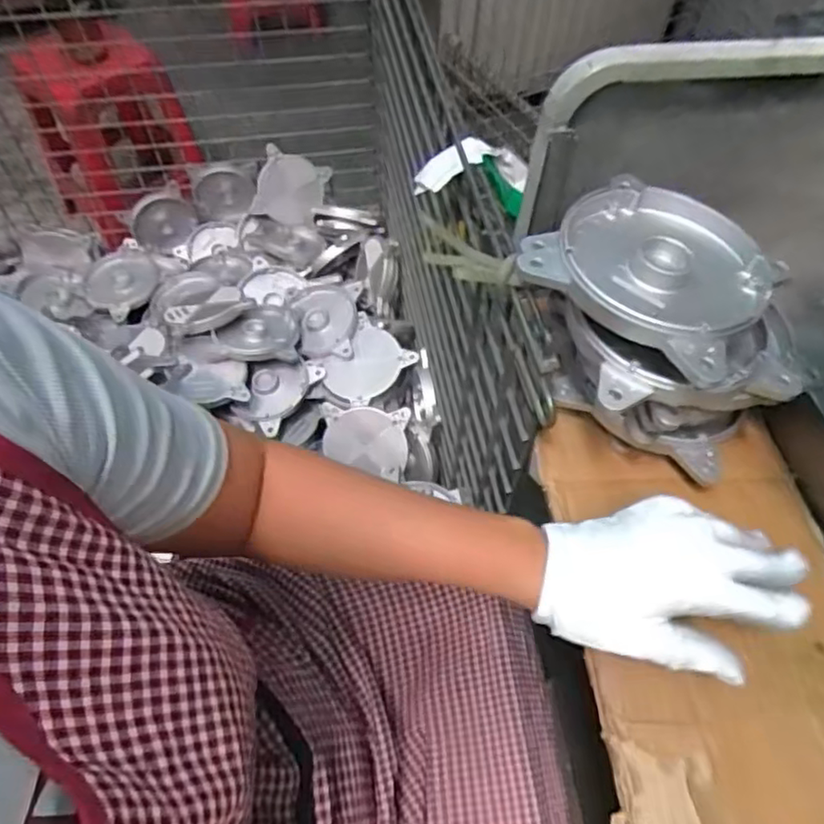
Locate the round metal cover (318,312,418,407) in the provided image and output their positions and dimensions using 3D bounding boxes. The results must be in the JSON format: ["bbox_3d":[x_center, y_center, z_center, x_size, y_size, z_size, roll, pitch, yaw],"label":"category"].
[{"bbox_3d":[-0.082,-0.080,1.056,0.127,0.032,0.138,39,64,22],"label":"round metal cover"}]

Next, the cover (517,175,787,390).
[{"bbox_3d":[0.169,-0.109,0.439,0.153,0.023,0.151,33,62,19],"label":"cover"}]

